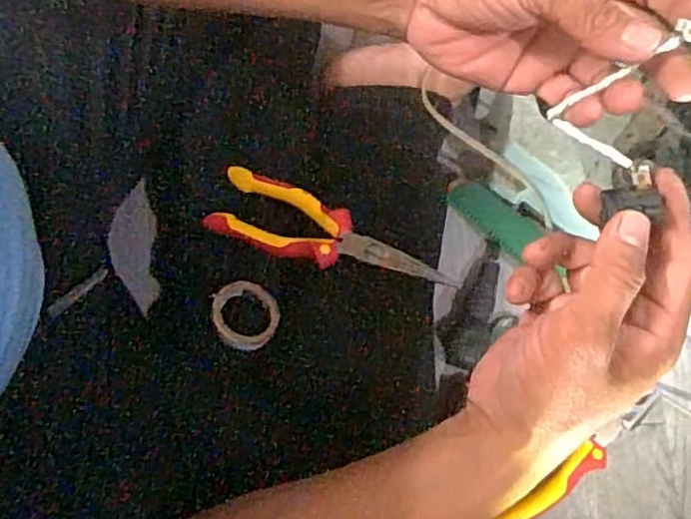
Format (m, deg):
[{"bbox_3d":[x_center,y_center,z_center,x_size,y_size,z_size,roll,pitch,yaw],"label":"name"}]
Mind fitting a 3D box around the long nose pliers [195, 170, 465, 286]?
[{"bbox_3d":[-0.012,-0.016,0.497,0.192,0.019,0.053,23,77,8],"label":"long nose pliers"}]

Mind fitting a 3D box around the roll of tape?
[{"bbox_3d":[-0.076,0.042,0.498,0.050,0.011,0.053,-1,75,2],"label":"roll of tape"}]

